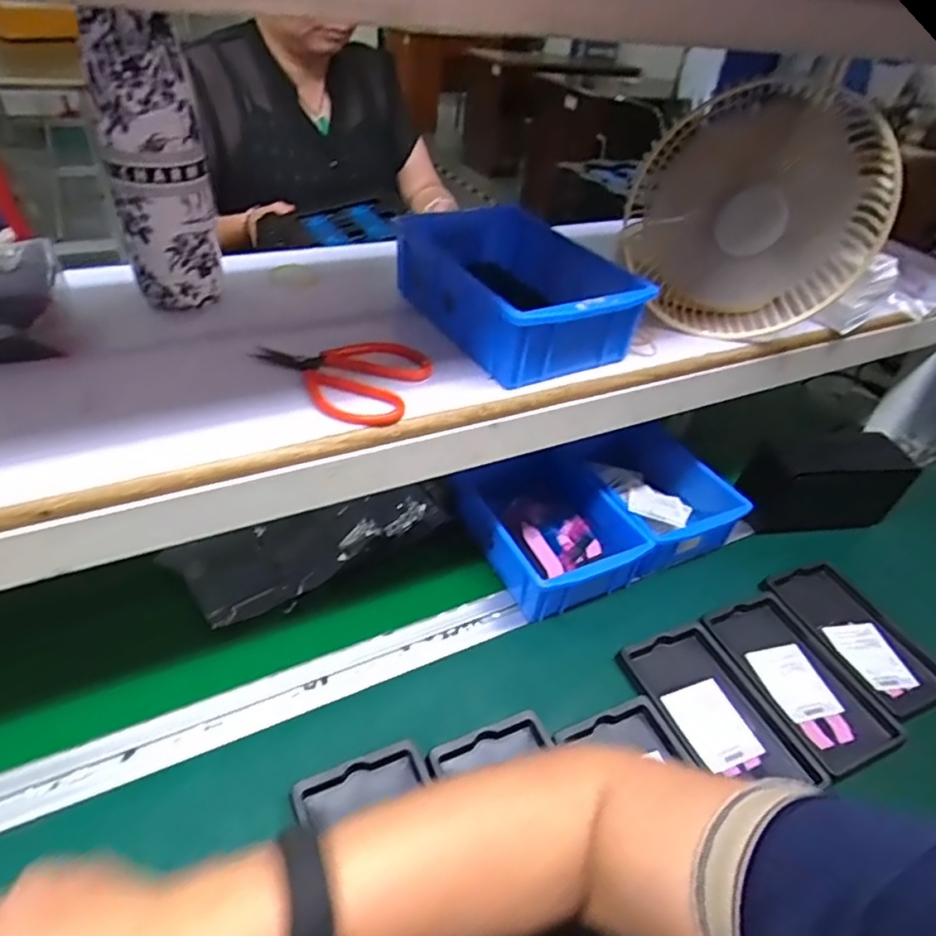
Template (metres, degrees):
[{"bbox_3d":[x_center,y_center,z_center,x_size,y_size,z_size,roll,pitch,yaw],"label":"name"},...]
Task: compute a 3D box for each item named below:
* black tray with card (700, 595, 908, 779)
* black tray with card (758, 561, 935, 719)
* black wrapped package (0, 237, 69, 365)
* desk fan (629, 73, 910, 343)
[{"bbox_3d":[0.301,0.187,0.561,0.099,0.014,0.160,-14,43,-24],"label":"black tray with card"},{"bbox_3d":[0.384,0.159,0.609,0.097,0.017,0.164,-12,42,-23],"label":"black tray with card"},{"bbox_3d":[-0.316,-0.118,0.429,0.066,0.053,0.094,-12,42,-23],"label":"black wrapped package"},{"bbox_3d":[0.249,-0.218,0.553,0.204,0.182,0.132,17,40,13],"label":"desk fan"}]

